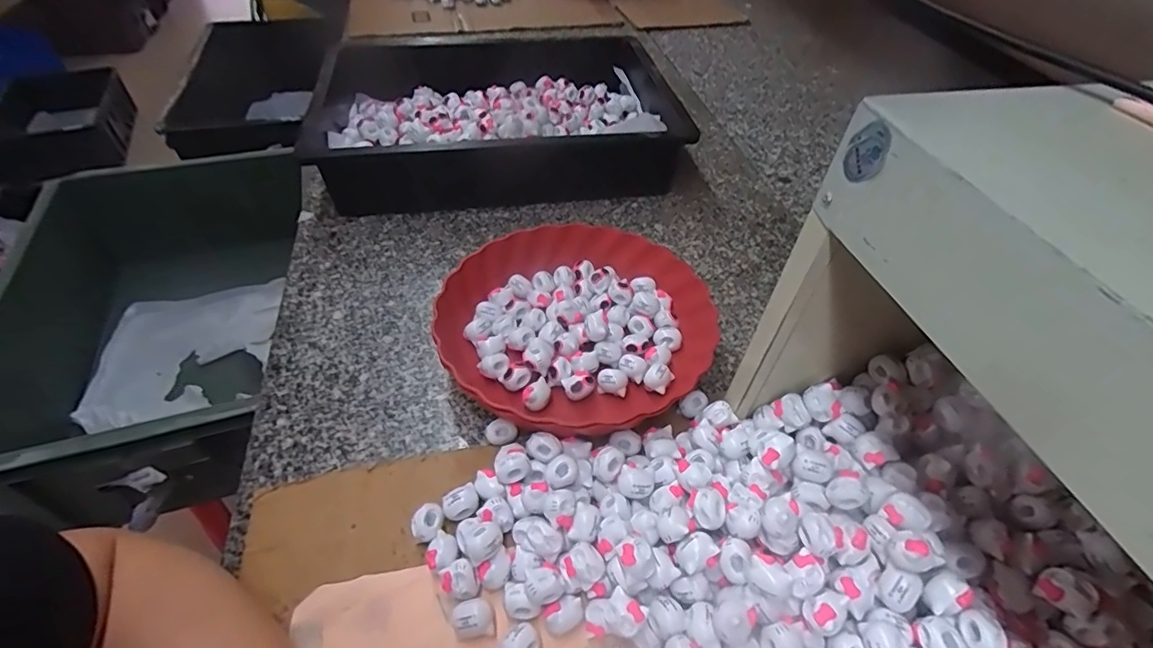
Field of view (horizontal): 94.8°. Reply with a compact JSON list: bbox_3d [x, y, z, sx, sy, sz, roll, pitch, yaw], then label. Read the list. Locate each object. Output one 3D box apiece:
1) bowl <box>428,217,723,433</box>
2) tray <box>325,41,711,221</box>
[{"bbox_3d":[-0.001,-0.011,0.487,0.234,0.053,0.231,0,45,0],"label":"bowl"},{"bbox_3d":[-0.096,-0.291,0.725,0.438,0.130,0.326,-8,46,-7],"label":"tray"}]

